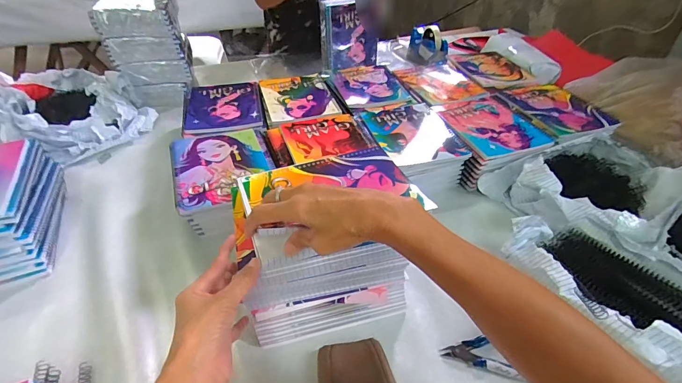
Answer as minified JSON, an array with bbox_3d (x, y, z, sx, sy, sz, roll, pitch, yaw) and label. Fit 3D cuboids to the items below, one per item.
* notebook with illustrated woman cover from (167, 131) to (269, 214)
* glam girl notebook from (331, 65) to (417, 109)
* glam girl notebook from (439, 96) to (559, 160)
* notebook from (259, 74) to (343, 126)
[{"bbox_3d":[-0.203,-0.046,0.619,0.148,0.008,0.198,-14,42,-17],"label":"notebook with illustrated woman cover"},{"bbox_3d":[0.067,-0.247,0.862,0.149,0.014,0.220,-10,41,-12],"label":"glam girl notebook"},{"bbox_3d":[0.291,-0.132,0.720,0.160,0.007,0.195,-10,41,-12],"label":"glam girl notebook"},{"bbox_3d":[-0.096,-0.215,0.821,0.148,0.006,0.219,-10,41,-12],"label":"notebook"}]

